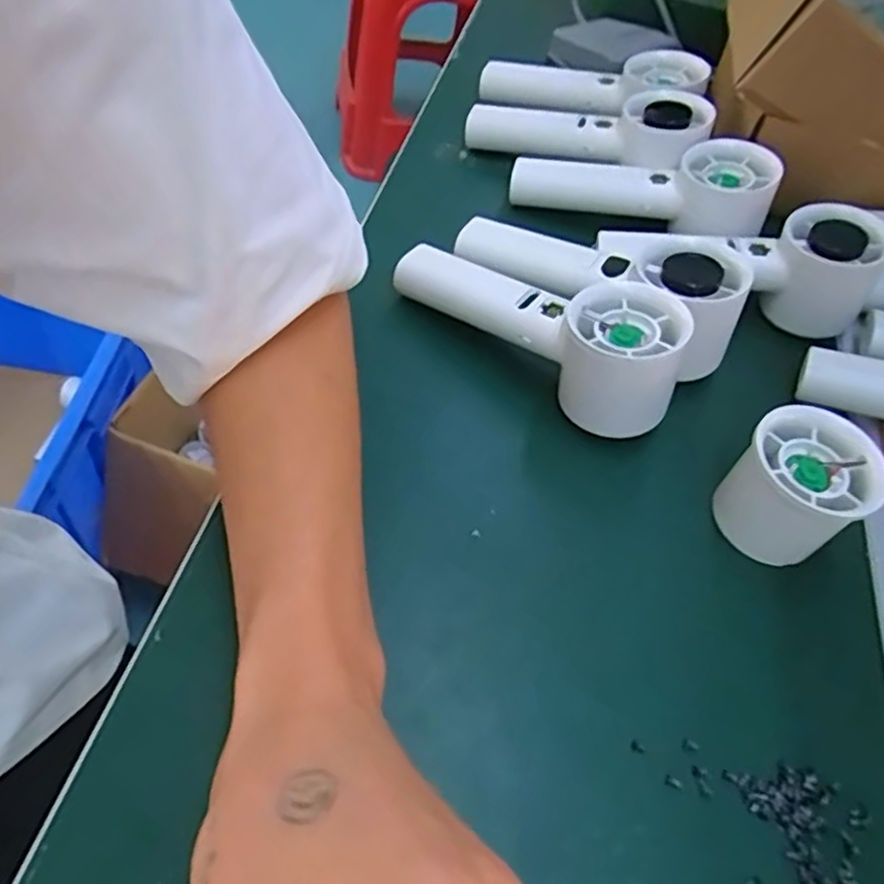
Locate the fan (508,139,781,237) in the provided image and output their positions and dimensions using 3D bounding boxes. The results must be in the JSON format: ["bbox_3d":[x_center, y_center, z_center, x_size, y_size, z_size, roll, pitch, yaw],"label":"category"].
[{"bbox_3d":[0.124,-0.167,0.440,0.153,0.054,0.053,22,53,10],"label":"fan"}]

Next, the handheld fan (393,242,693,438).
[{"bbox_3d":[0.040,-0.056,0.356,0.161,0.066,0.069,28,54,14],"label":"handheld fan"}]

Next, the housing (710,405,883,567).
[{"bbox_3d":[0.158,0.022,0.315,0.054,0.051,0.055,-27,60,-25],"label":"housing"}]

